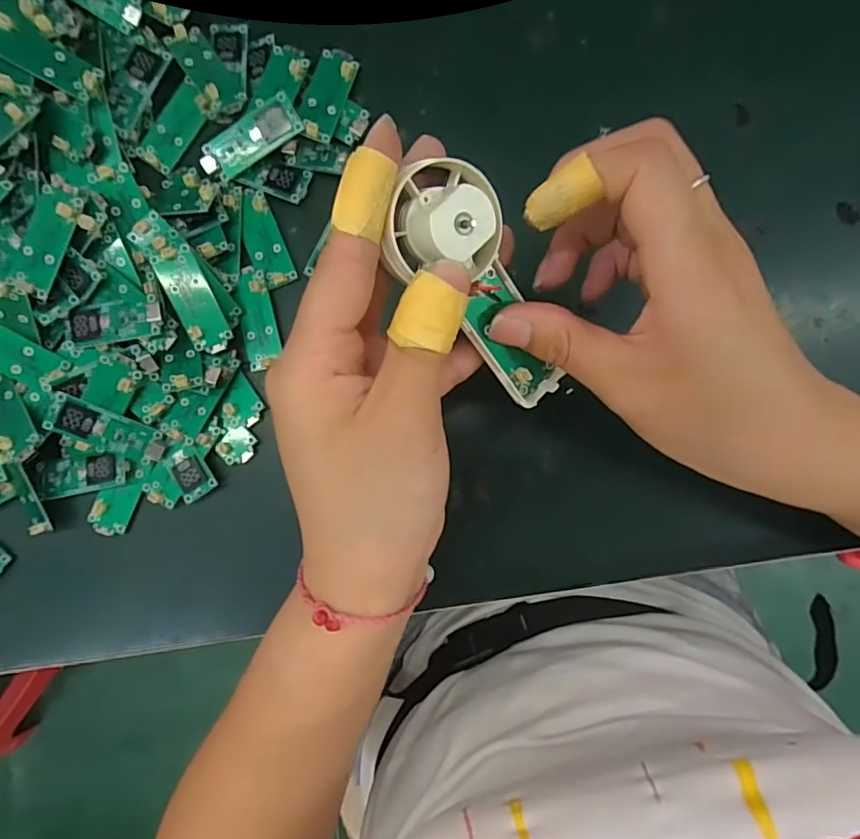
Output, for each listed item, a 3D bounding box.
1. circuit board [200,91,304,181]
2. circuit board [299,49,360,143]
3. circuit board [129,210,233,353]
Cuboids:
[{"bbox_3d":[-0.086,-0.134,0.254,0.050,0.004,0.018,-29,105,8],"label":"circuit board"},{"bbox_3d":[-0.050,-0.159,0.261,0.019,0.009,0.047,19,89,1],"label":"circuit board"},{"bbox_3d":[-0.115,-0.064,0.251,0.021,0.008,0.065,-31,102,-14],"label":"circuit board"}]

